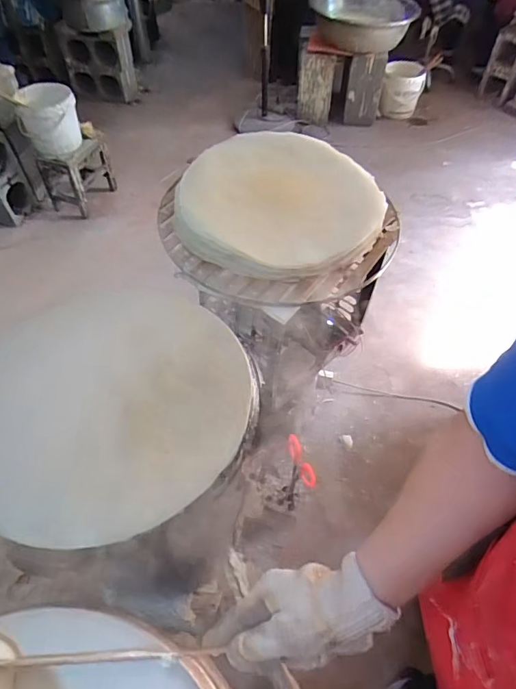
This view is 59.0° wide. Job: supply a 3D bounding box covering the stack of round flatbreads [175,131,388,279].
[{"bbox_3d":[0.047,-0.283,0.886,0.374,0.071,0.379,23,55,17],"label":"stack of round flatbreads"}]

